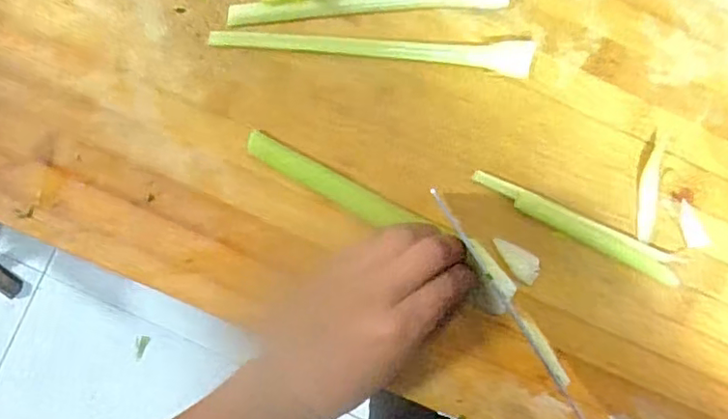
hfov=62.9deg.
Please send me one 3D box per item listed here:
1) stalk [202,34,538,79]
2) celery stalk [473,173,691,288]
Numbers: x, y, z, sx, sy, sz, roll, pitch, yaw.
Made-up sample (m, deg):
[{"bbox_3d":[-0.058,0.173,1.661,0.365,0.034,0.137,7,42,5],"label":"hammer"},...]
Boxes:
[{"bbox_3d":[0.006,-0.091,0.335,0.178,0.008,0.018,4,93,-2],"label":"stalk"},{"bbox_3d":[0.123,0.011,0.342,0.131,0.006,0.016,24,92,-3],"label":"celery stalk"}]

